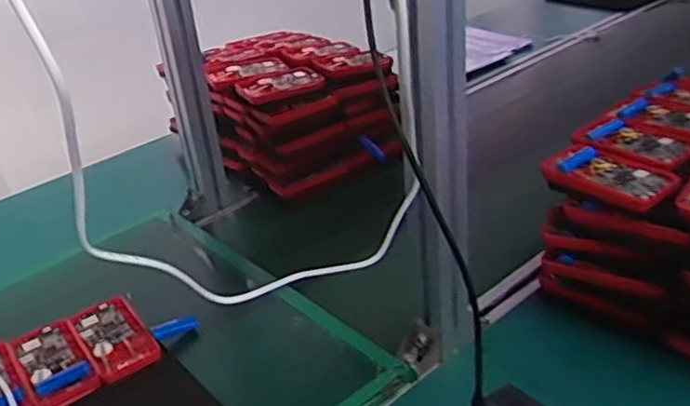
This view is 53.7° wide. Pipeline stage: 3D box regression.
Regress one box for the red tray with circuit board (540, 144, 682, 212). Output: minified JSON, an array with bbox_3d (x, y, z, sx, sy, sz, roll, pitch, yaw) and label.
[{"bbox_3d":[0.269,-0.027,0.691,0.126,0.022,0.060,22,40,40],"label":"red tray with circuit board"}]

